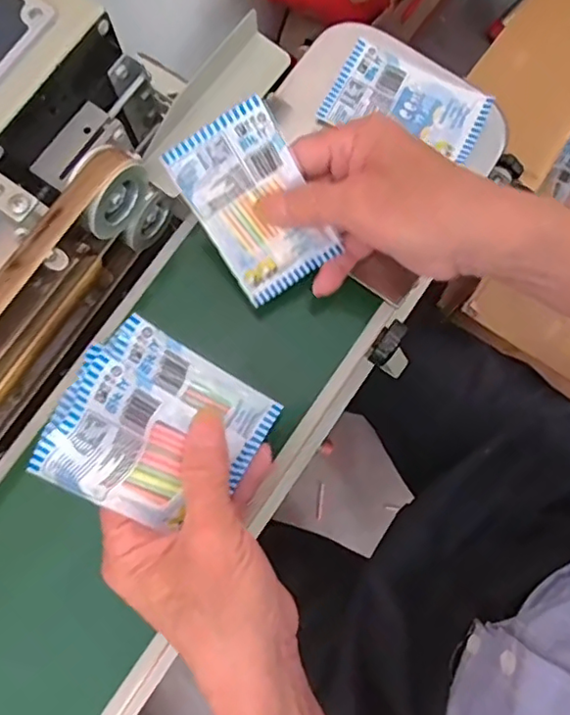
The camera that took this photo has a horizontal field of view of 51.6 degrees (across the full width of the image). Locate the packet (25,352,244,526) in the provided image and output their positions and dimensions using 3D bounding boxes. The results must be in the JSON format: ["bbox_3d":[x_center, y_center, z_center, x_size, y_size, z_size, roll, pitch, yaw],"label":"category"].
[{"bbox_3d":[-0.069,0.047,0.294,0.093,0.010,0.061,38,75,-36],"label":"packet"}]

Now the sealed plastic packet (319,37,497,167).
[{"bbox_3d":[0.082,-0.172,0.405,0.103,0.008,0.062,28,80,5],"label":"sealed plastic packet"}]

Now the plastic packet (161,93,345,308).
[{"bbox_3d":[-0.017,-0.089,0.348,0.065,0.004,0.102,-31,112,3],"label":"plastic packet"}]

